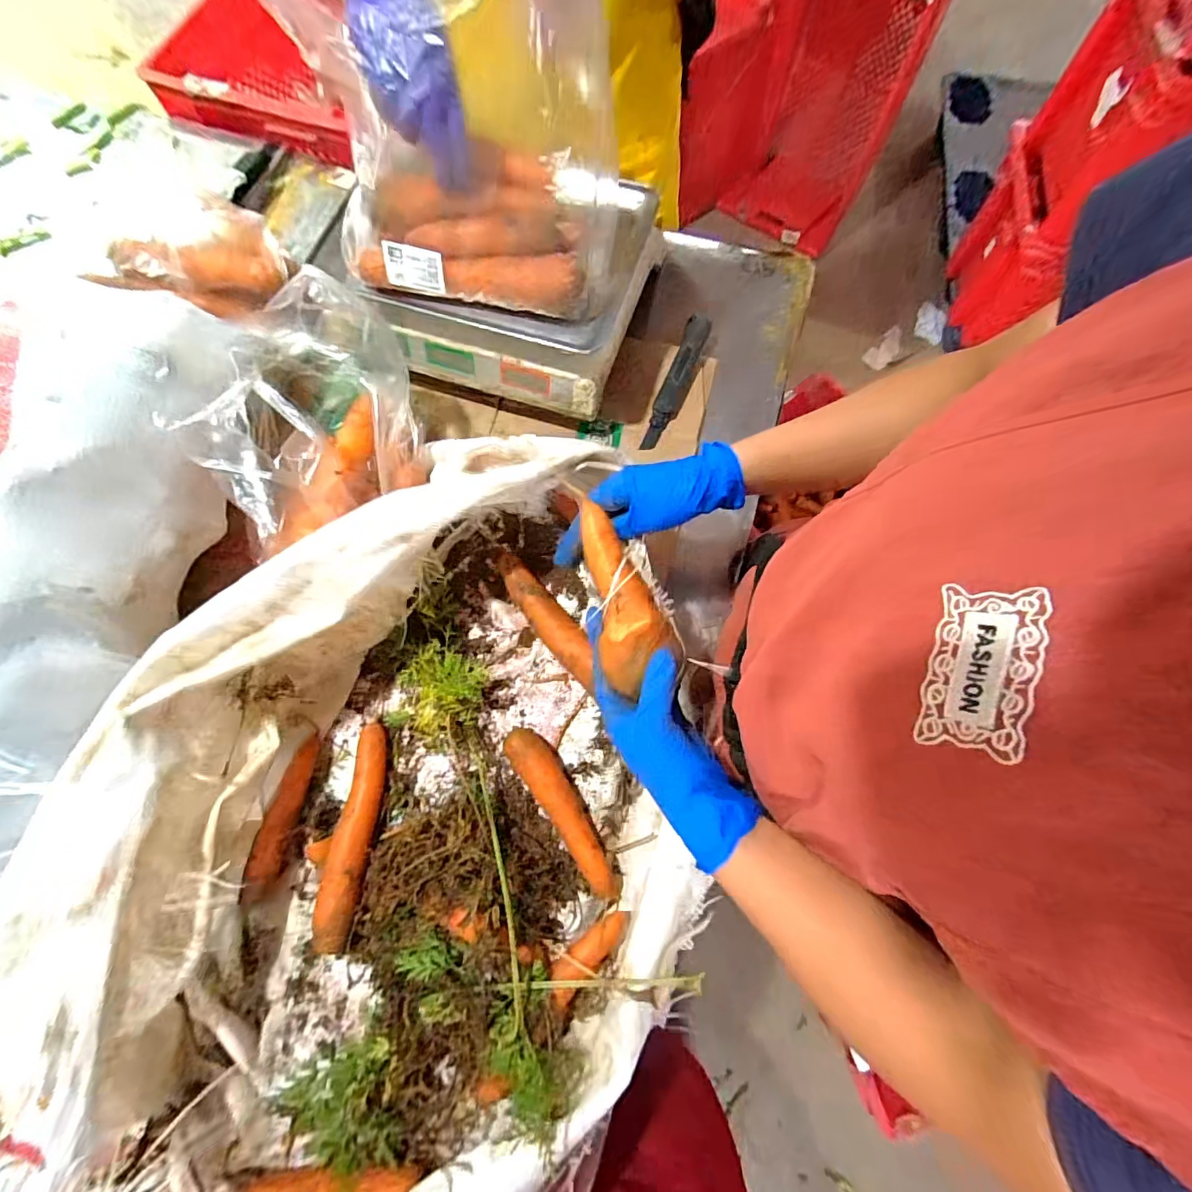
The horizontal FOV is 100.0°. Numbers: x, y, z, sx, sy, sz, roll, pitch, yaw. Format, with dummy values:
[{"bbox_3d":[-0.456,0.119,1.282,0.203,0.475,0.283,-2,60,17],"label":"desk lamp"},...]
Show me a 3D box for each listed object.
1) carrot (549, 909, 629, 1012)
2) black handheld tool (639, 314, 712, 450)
[{"bbox_3d":[-0.006,0.311,0.436,0.086,0.021,0.028,-37,76,-23],"label":"carrot"},{"bbox_3d":[0.099,-0.262,0.618,0.030,0.022,0.183,23,88,8],"label":"black handheld tool"}]

